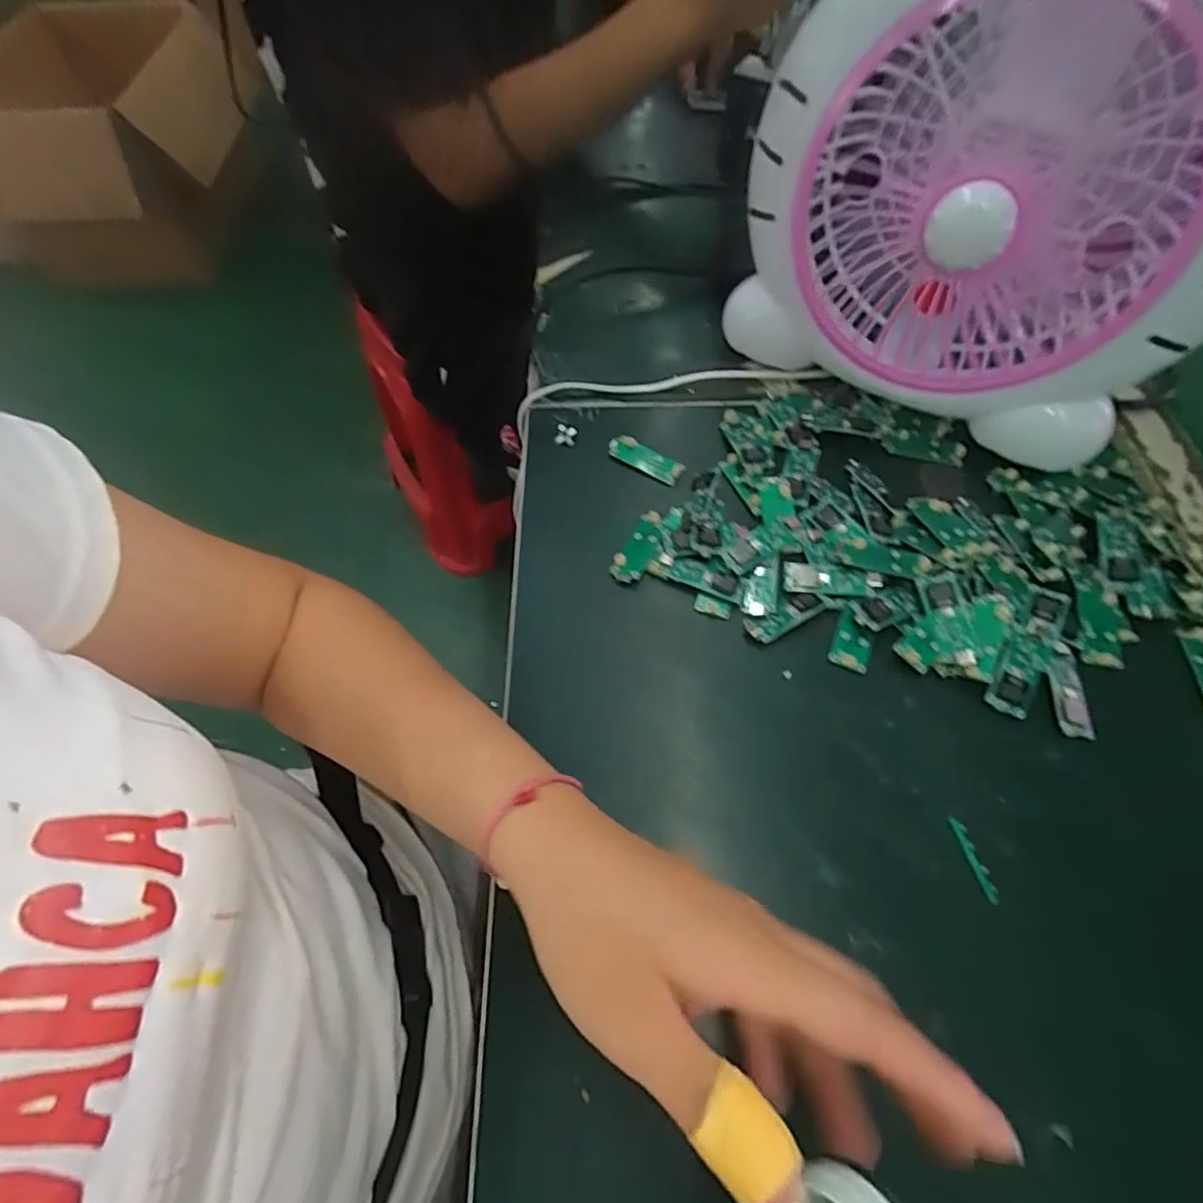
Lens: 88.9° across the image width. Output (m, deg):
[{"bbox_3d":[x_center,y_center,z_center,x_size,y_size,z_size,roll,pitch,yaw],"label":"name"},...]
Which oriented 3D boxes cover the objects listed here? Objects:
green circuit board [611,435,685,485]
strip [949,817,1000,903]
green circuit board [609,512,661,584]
[{"bbox_3d":[0.030,-0.095,0.407,0.049,0.011,0.018,29,65,16],"label":"green circuit board"},{"bbox_3d":[0.172,0.118,0.281,0.007,0.004,0.037,-14,61,-5],"label":"strip"},{"bbox_3d":[0.022,-0.033,0.368,0.019,0.007,0.049,21,63,12],"label":"green circuit board"}]

